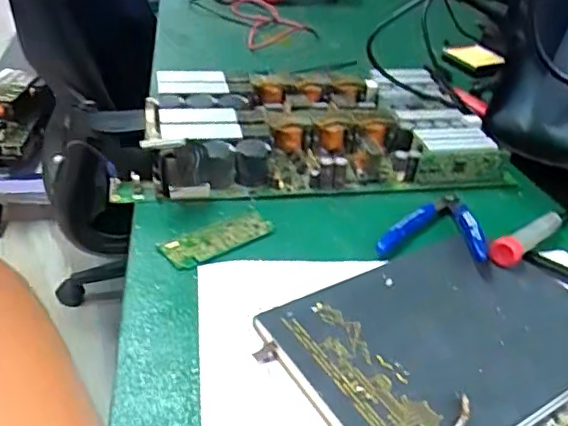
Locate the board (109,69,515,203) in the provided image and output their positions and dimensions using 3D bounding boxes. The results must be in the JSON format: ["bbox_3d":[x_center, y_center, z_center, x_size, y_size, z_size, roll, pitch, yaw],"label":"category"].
[{"bbox_3d":[0.020,-0.088,0.561,0.355,0.040,0.198,-5,36,-12],"label":"board"}]

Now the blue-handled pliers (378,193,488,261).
[{"bbox_3d":[0.125,0.003,0.456,0.075,0.018,0.106,16,37,15],"label":"blue-handled pliers"}]

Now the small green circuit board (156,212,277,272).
[{"bbox_3d":[-0.049,0.019,0.434,0.088,0.004,0.031,-23,44,-33],"label":"small green circuit board"}]

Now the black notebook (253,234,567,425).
[{"bbox_3d":[0.104,0.076,0.360,0.210,0.018,0.145,-19,42,-30],"label":"black notebook"}]

